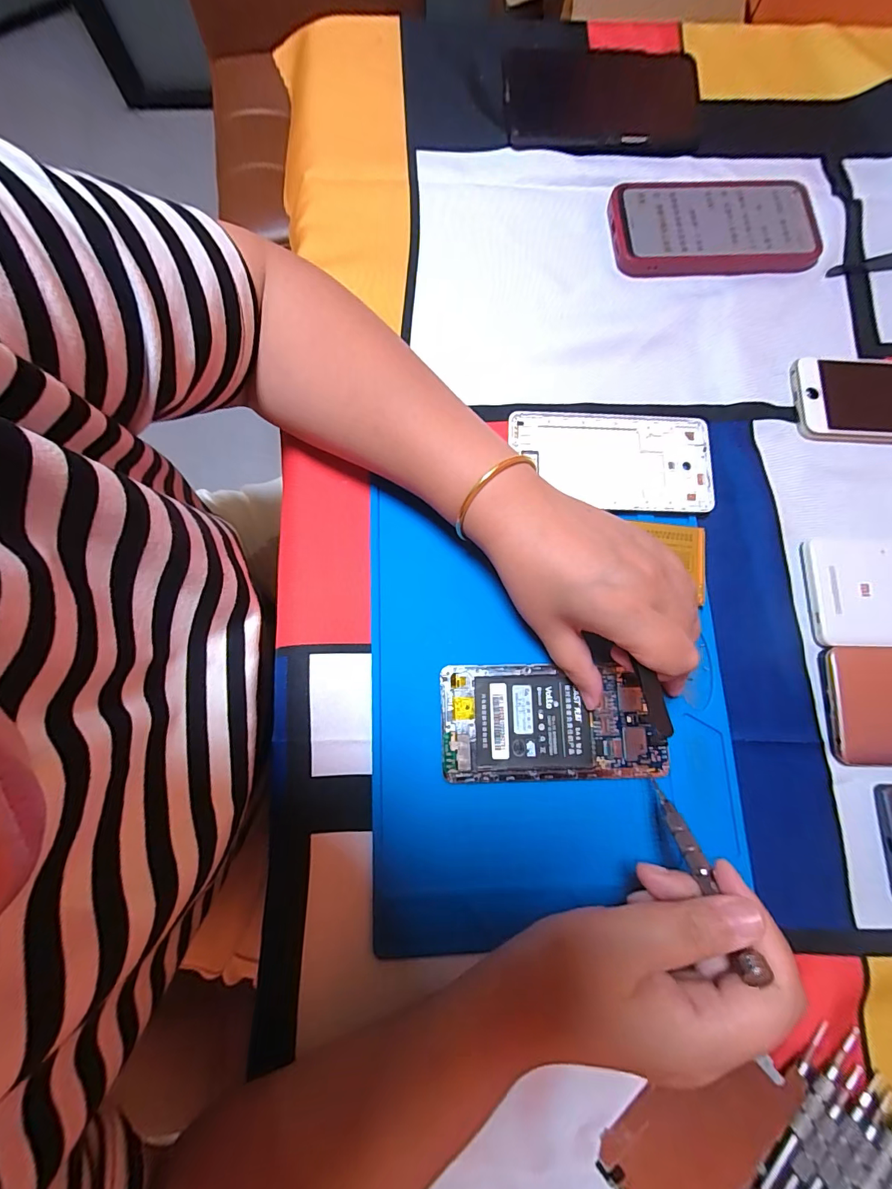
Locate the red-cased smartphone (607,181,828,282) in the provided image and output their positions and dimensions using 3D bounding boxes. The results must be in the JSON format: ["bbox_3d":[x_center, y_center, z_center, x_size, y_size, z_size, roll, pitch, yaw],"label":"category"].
[{"bbox_3d":[0.215,-0.295,0.351,0.162,0.014,0.078,-4,79,-2],"label":"red-cased smartphone"}]

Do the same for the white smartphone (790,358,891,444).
[{"bbox_3d":[0.331,-0.145,0.328,0.137,0.007,0.068,1,79,-1],"label":"white smartphone"}]

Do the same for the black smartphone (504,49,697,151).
[{"bbox_3d":[0.131,-0.414,0.368,0.159,0.011,0.081,1,93,-4],"label":"black smartphone"}]

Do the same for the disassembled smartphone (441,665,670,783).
[{"bbox_3d":[0.066,0.080,0.277,0.135,0.005,0.069,0,79,-1],"label":"disassembled smartphone"}]

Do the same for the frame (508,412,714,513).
[{"bbox_3d":[0.118,-0.094,0.313,0.139,0.006,0.074,0,79,-1],"label":"frame"}]

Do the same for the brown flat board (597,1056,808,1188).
[{"bbox_3d":[0.140,0.290,0.236,0.107,0.006,0.057,-42,83,-8],"label":"brown flat board"}]

